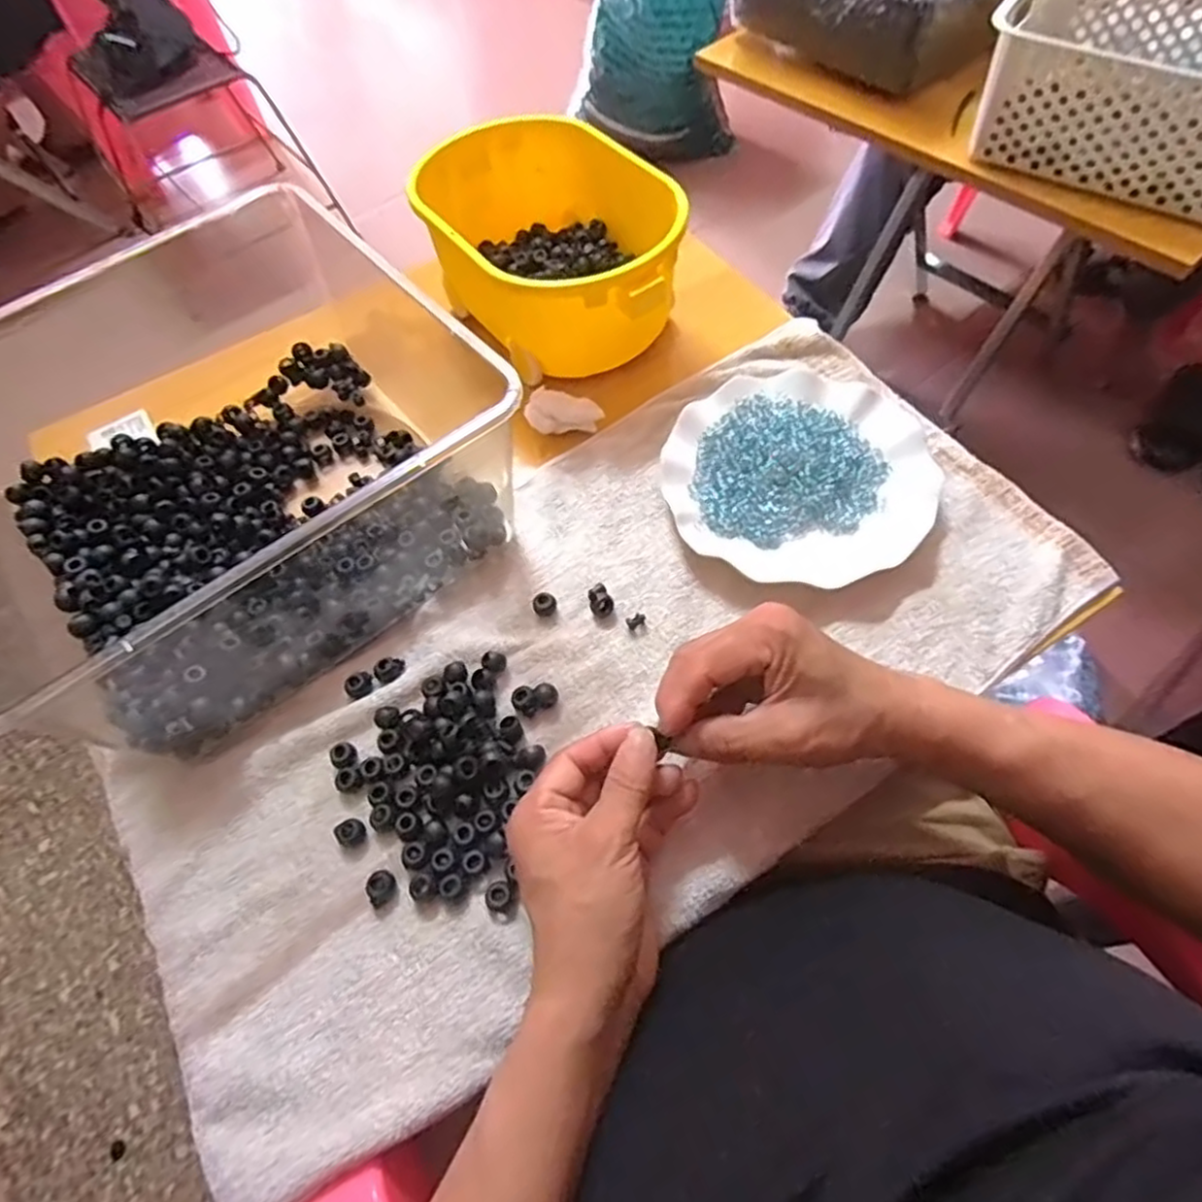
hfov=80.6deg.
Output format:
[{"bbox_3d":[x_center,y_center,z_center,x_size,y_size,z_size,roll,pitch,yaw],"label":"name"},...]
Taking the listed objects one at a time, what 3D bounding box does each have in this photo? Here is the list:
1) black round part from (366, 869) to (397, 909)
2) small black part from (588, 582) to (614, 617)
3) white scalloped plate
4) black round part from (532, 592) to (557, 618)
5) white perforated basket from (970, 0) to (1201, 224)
[{"bbox_3d":[-0.119,0.155,0.385,0.017,0.008,0.016,-2,59,3],"label":"black round part"},{"bbox_3d":[-0.001,-0.001,0.466,0.015,0.008,0.022,-22,60,-9],"label":"small black part"},{"bbox_3d":[0.137,-0.088,0.495,0.179,0.020,0.172,-2,59,3],"label":"white scalloped plate"},{"bbox_3d":[-0.038,0.001,0.469,0.016,0.010,0.017,-2,59,3],"label":"black round part"},{"bbox_3d":[0.513,-0.464,0.641,0.303,0.104,0.208,35,68,22],"label":"white perforated basket"}]

